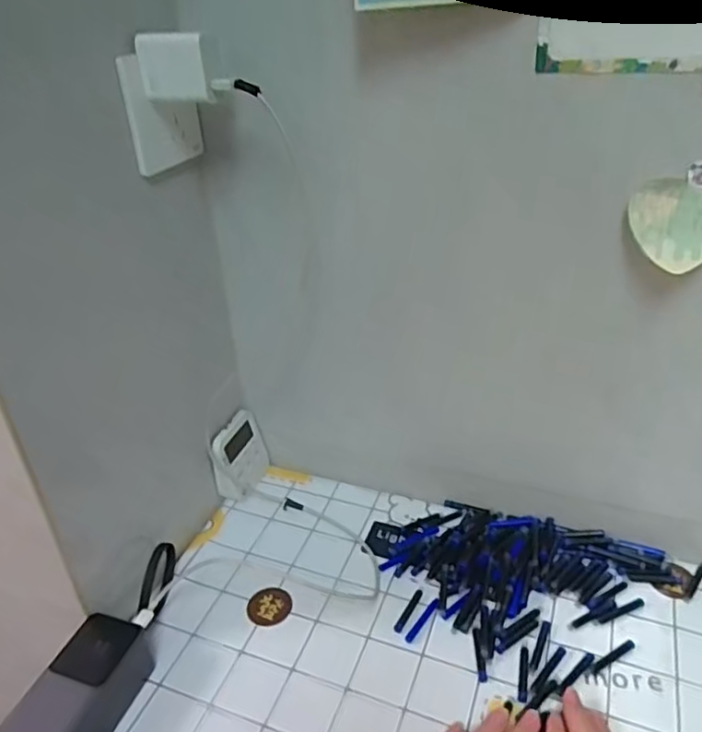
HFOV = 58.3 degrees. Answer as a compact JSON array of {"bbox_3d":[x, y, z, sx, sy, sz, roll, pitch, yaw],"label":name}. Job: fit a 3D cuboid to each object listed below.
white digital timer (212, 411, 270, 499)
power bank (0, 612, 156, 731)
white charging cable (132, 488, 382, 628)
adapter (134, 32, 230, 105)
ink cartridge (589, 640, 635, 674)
[{"bbox_3d":[-0.118,0.099,0.691,0.025,0.080,0.073,10,35,20],"label":"white digital timer"},{"bbox_3d":[-0.204,0.251,0.466,0.052,0.057,0.130,10,34,19],"label":"power bank"},{"bbox_3d":[-0.088,0.166,0.605,0.217,0.038,0.171,-9,33,-10],"label":"white charging cable"},{"bbox_3d":[-0.124,-0.220,0.466,0.056,0.047,0.032,16,37,28],"label":"adapter"},{"bbox_3d":[0.211,0.235,0.509,0.046,0.005,0.007,-17,35,-21],"label":"ink cartridge"}]

